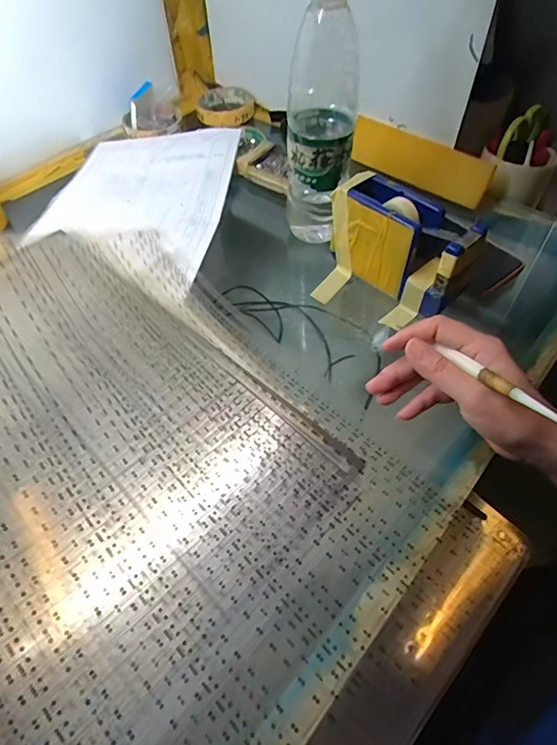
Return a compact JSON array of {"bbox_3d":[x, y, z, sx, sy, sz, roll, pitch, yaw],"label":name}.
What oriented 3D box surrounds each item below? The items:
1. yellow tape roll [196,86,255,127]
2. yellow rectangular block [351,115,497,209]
[{"bbox_3d":[-0.080,-0.401,0.679,0.084,0.024,0.095,-6,53,-1],"label":"yellow tape roll"},{"bbox_3d":[0.168,-0.256,0.545,0.176,0.058,0.013,34,62,25],"label":"yellow rectangular block"}]

